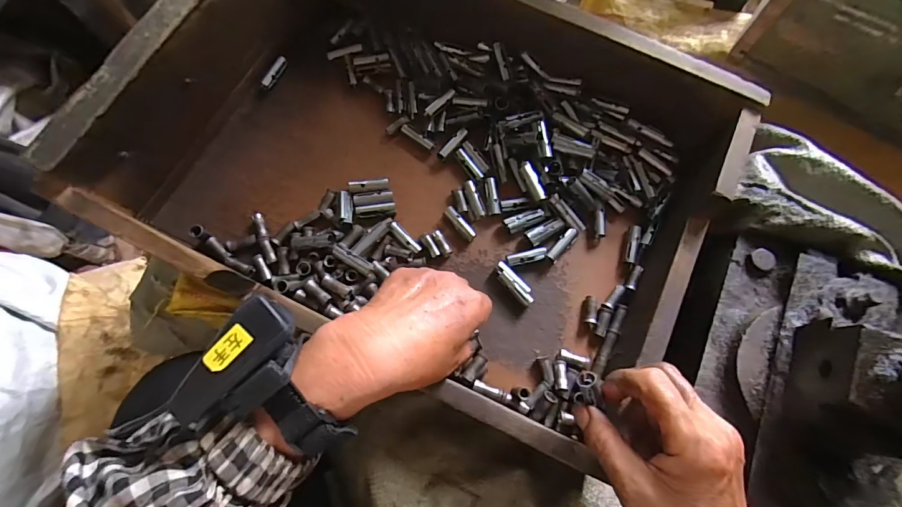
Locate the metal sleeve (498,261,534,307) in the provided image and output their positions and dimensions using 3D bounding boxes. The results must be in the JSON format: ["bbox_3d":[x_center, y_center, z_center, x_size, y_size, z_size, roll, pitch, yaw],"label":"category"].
[{"bbox_3d":[0.057,0.027,0.366,0.016,0.009,0.044,-41,78,-10],"label":"metal sleeve"}]

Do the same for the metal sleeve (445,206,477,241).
[{"bbox_3d":[0.009,-0.027,0.379,0.011,0.012,0.036,-36,78,-9],"label":"metal sleeve"}]

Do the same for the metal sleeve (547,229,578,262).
[{"bbox_3d":[0.103,-0.007,0.378,0.012,0.012,0.035,39,78,10],"label":"metal sleeve"}]

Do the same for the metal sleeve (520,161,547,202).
[{"bbox_3d":[0.076,-0.066,0.380,0.012,0.012,0.039,-22,76,-6],"label":"metal sleeve"}]

